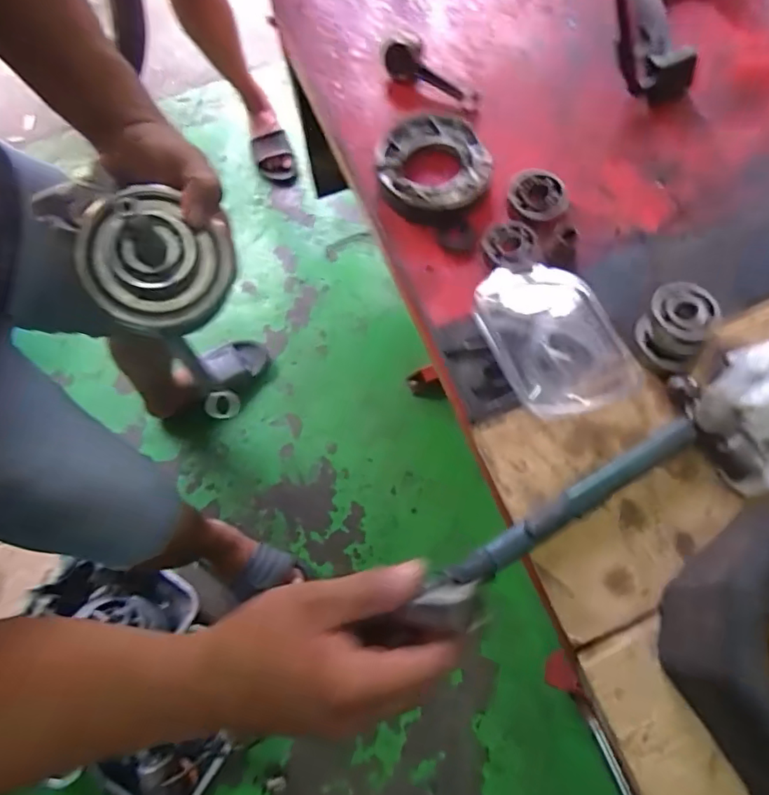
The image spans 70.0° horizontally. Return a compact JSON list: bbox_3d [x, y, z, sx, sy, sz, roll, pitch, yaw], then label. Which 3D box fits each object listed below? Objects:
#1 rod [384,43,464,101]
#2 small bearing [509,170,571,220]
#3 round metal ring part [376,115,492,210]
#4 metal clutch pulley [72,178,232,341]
[{"bbox_3d":[0.045,-0.372,0.630,0.101,0.039,0.021,31,77,13],"label":"rod"},{"bbox_3d":[0.162,-0.212,0.577,0.061,0.014,0.055,17,74,9],"label":"small bearing"},{"bbox_3d":[0.052,-0.247,0.591,0.116,0.030,0.116,-1,72,4],"label":"round metal ring part"},{"bbox_3d":[-0.159,-0.092,0.383,0.096,0.034,0.093,-6,103,-24],"label":"metal clutch pulley"}]

